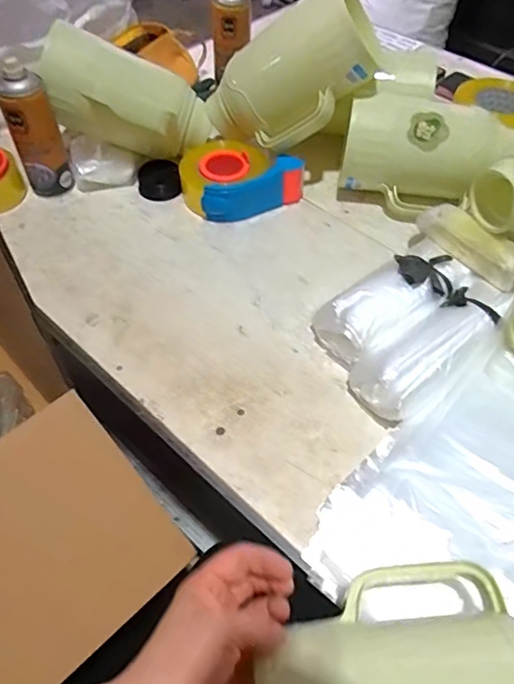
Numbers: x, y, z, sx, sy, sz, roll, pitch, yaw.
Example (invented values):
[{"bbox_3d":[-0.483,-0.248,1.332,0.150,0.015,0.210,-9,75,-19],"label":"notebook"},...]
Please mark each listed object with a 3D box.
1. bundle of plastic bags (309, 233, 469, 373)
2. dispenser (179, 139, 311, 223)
[{"bbox_3d":[0.169,-0.051,0.647,0.205,0.065,0.096,-33,61,-23],"label":"bundle of plastic bags"},{"bbox_3d":[-0.026,-0.252,0.795,0.176,0.059,0.128,-24,57,-18],"label":"dispenser"}]

